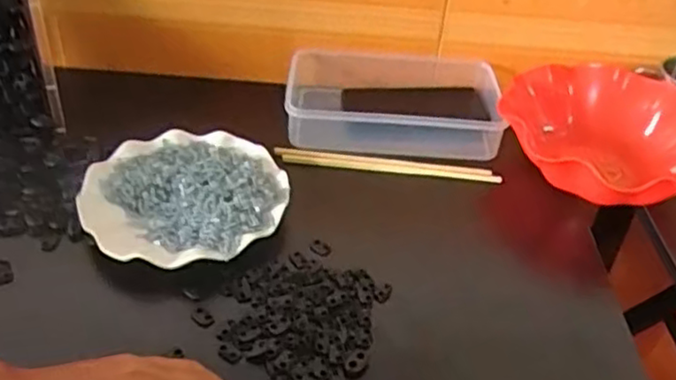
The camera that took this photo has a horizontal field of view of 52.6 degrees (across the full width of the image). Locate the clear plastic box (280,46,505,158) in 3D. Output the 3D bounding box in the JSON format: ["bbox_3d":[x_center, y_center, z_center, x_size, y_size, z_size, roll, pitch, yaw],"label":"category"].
[{"bbox_3d":[0.065,-0.095,0.774,0.239,0.059,0.139,4,39,-1],"label":"clear plastic box"}]

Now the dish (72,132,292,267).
[{"bbox_3d":[-0.141,0.004,0.633,0.178,0.024,0.178,3,39,-3],"label":"dish"}]

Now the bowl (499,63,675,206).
[{"bbox_3d":[0.284,-0.055,0.724,0.212,0.069,0.198,3,39,-3],"label":"bowl"}]

